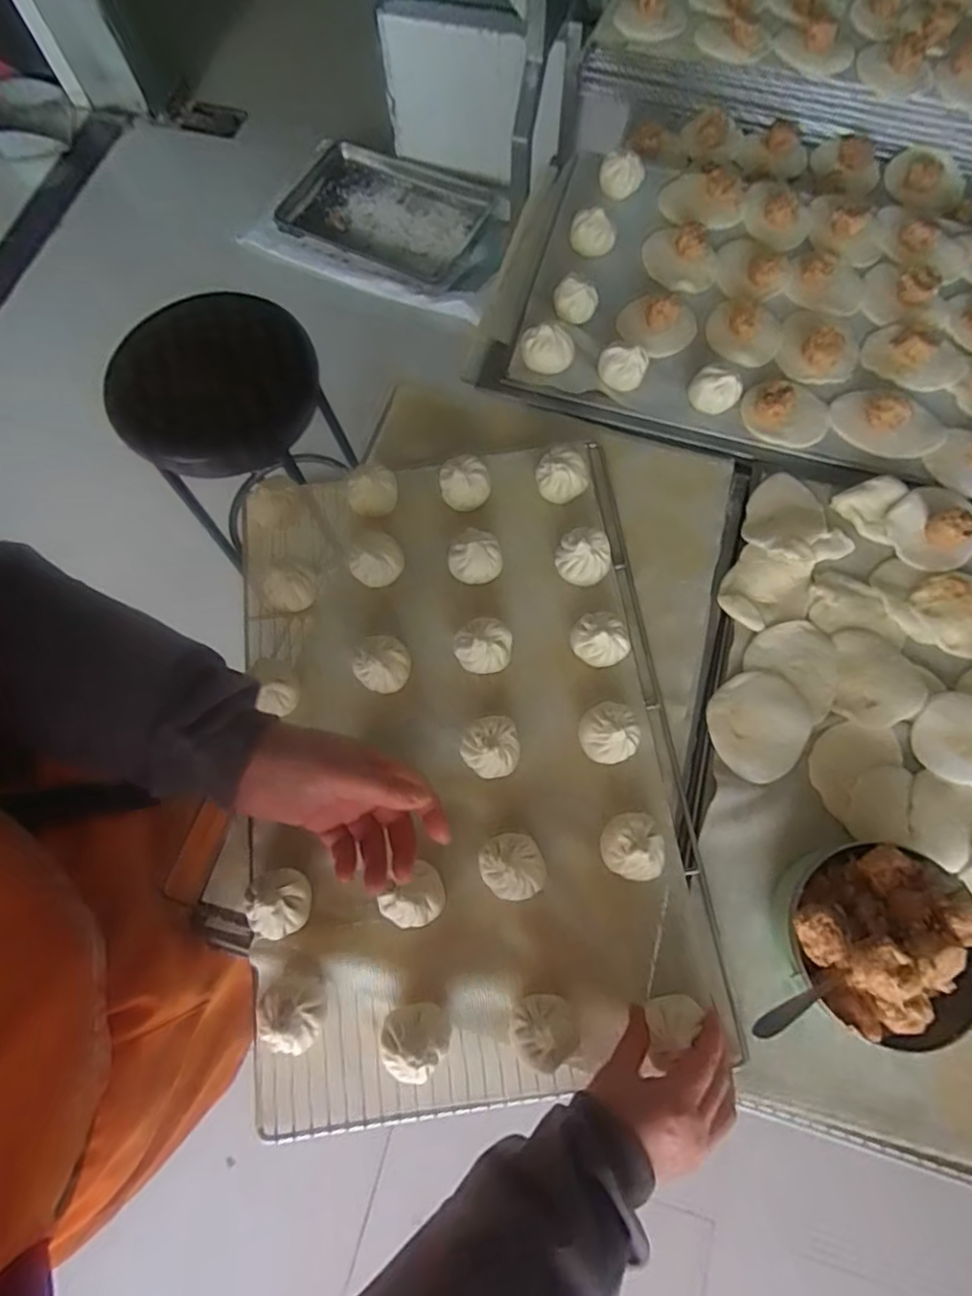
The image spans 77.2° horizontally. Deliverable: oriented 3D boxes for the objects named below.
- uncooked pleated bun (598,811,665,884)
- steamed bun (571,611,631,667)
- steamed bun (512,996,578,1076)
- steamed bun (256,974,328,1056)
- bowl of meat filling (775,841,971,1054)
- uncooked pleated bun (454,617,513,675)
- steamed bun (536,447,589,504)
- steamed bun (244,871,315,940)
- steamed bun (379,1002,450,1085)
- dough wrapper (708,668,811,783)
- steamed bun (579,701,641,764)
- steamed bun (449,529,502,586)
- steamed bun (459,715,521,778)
[{"bbox_3d":[0.124,0.168,0.512,0.051,0.027,0.053,-1,72,2],"label":"uncooked pleated bun"},{"bbox_3d":[0.106,-0.010,0.570,0.050,0.030,0.050,-1,72,2],"label":"steamed bun"},{"bbox_3d":[0.045,0.297,0.474,0.048,0.027,0.046,-1,72,2],"label":"steamed bun"},{"bbox_3d":[-0.152,0.289,0.484,0.052,0.034,0.053,-1,72,2],"label":"steamed bun"},{"bbox_3d":[0.311,0.226,0.466,0.137,0.091,0.137,-1,72,2],"label":"bowl of meat filling"},{"bbox_3d":[-0.002,-0.004,0.574,0.052,0.032,0.049,-1,72,2],"label":"uncooked pleated bun"},{"bbox_3d":[0.079,-0.175,0.633,0.050,0.036,0.050,-1,72,2],"label":"steamed bun"},{"bbox_3d":[-0.171,0.213,0.509,0.052,0.026,0.052,-16,72,-3],"label":"steamed bun"},{"bbox_3d":[-0.057,0.309,0.481,0.049,0.039,0.051,-1,72,2],"label":"steamed bun"},{"bbox_3d":[0.257,0.072,0.573,0.088,0.006,0.098,42,79,14],"label":"dough wrapper"},{"bbox_3d":[0.110,0.075,0.544,0.052,0.027,0.053,-1,72,2],"label":"steamed bun"},{"bbox_3d":[-0.009,-0.092,0.599,0.050,0.030,0.050,-1,72,2],"label":"steamed bun"},{"bbox_3d":[0.003,0.088,0.544,0.050,0.028,0.051,-1,72,2],"label":"steamed bun"}]

